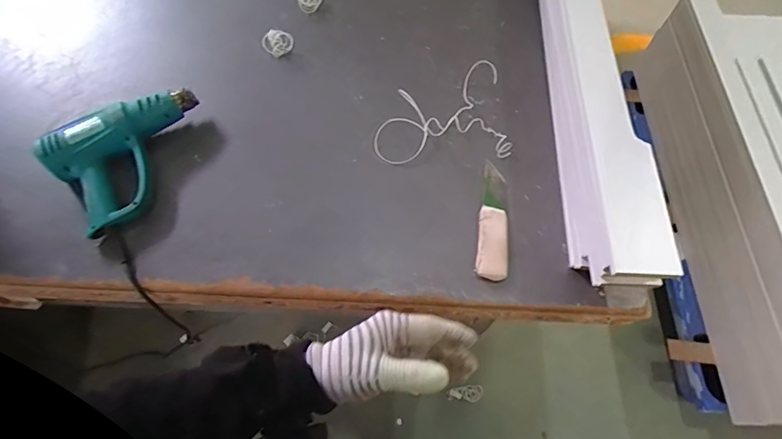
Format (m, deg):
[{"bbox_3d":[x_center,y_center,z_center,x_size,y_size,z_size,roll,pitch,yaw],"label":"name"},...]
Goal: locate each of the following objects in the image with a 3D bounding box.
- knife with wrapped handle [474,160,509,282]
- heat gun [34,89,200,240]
[{"bbox_3d":[0.160,-0.001,0.702,0.048,0.021,0.190,8,64,2],"label":"knife with wrapped handle"},{"bbox_3d":[-0.378,-0.105,0.680,0.235,0.081,0.145,-39,71,-18],"label":"heat gun"}]

